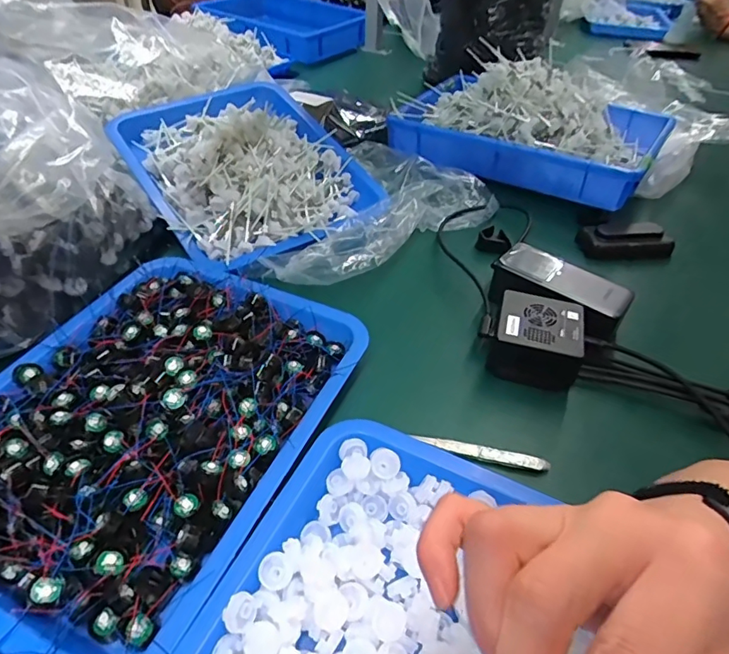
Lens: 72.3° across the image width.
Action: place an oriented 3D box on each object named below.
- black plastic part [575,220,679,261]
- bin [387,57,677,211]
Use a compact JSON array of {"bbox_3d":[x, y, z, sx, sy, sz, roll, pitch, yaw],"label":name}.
[{"bbox_3d":[0.315,-0.109,0.608,0.110,0.021,0.057,4,44,1],"label":"black plastic part"},{"bbox_3d":[0.247,-0.310,0.738,0.369,0.111,0.249,20,47,17],"label":"bin"}]

